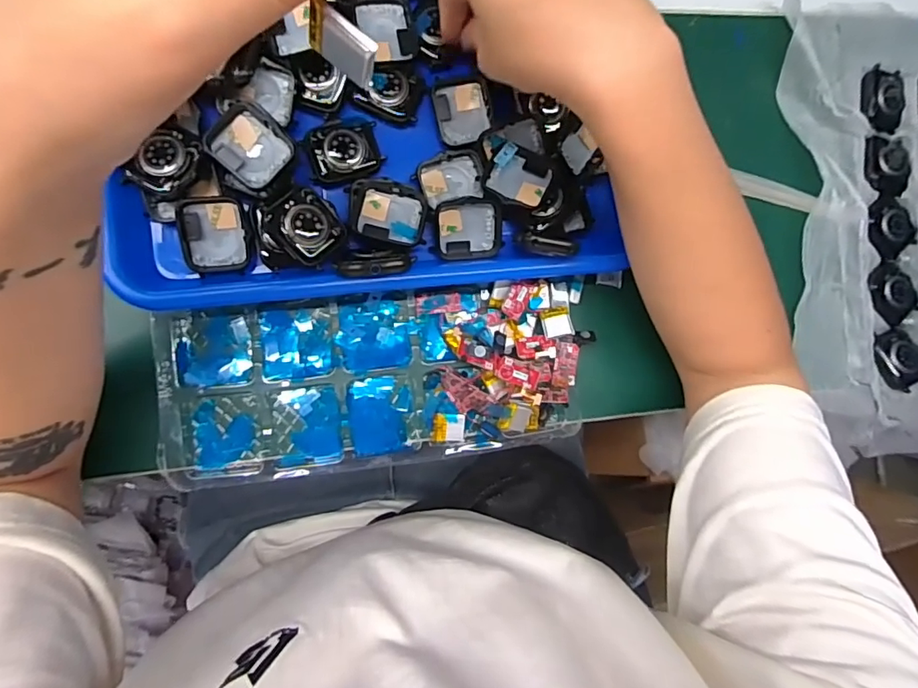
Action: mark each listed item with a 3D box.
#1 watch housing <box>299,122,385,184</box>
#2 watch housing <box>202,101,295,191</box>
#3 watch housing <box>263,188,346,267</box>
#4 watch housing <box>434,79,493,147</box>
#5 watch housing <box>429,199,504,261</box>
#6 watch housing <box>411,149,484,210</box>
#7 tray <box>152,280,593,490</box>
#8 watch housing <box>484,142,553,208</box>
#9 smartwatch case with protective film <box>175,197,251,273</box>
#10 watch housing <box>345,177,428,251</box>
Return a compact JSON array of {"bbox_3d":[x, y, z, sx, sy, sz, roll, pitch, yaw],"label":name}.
[{"bbox_3d":[-0.072,-0.119,0.318,0.045,0.008,0.033,-16,105,-6],"label":"watch housing"},{"bbox_3d":[-0.117,-0.112,0.291,0.042,0.008,0.038,42,82,-13],"label":"watch housing"},{"bbox_3d":[-0.088,-0.069,0.299,0.035,0.010,0.038,-47,109,-16],"label":"watch housing"},{"bbox_3d":[0.003,-0.147,0.332,0.036,0.013,0.041,-10,89,-10],"label":"watch housing"},{"bbox_3d":[0.006,-0.072,0.326,0.043,0.008,0.038,-4,111,-10],"label":"watch housing"},{"bbox_3d":[-0.006,-0.106,0.329,0.040,0.012,0.030,-16,90,-10],"label":"watch housing"},{"bbox_3d":[-0.049,0.023,0.329,0.260,0.023,0.108,-5,88,-9],"label":"tray"},{"bbox_3d":[0.038,-0.104,0.323,0.038,0.010,0.034,27,83,-7],"label":"watch housing"},{"bbox_3d":[-0.143,-0.064,0.303,0.036,0.011,0.042,-12,109,-21],"label":"smartwatch case with protective film"},{"bbox_3d":[-0.044,-0.078,0.318,0.047,0.015,0.040,8,86,-9],"label":"watch housing"}]

